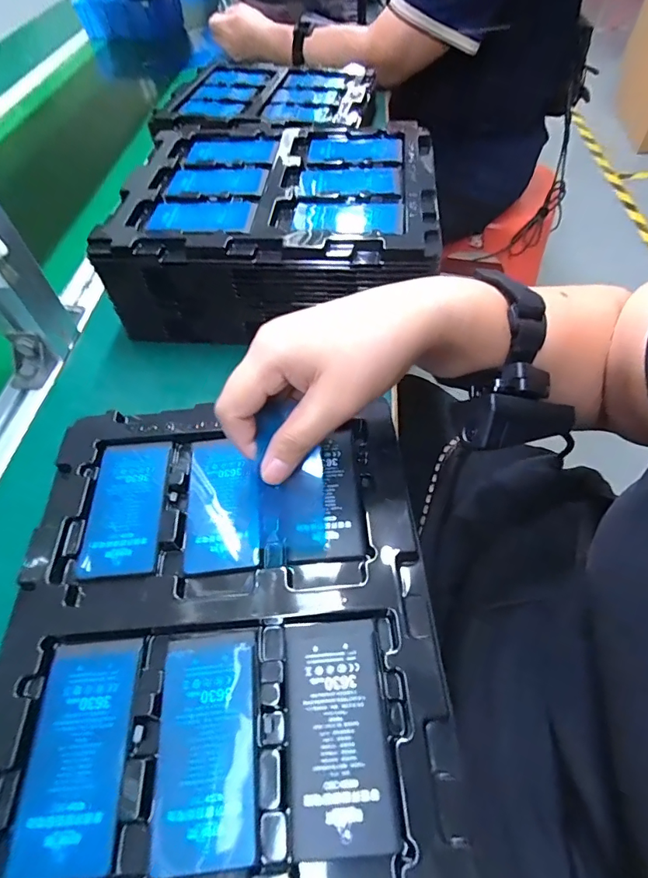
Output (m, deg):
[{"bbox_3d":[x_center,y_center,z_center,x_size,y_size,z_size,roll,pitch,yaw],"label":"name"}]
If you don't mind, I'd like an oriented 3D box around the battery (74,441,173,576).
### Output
[{"bbox_3d":[-0.119,0.039,0.271,0.045,0.004,0.086,-4,55,1],"label":"battery"}]

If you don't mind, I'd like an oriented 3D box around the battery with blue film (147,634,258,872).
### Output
[{"bbox_3d":[-0.052,0.135,0.203,0.042,0.004,0.087,-6,55,0],"label":"battery with blue film"}]

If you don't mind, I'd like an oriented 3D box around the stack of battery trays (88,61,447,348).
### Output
[{"bbox_3d":[-0.041,-0.199,0.427,0.269,0.094,0.210,2,55,5],"label":"stack of battery trays"}]

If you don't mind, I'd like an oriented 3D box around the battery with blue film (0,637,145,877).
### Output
[{"bbox_3d":[-0.110,0.139,0.203,0.044,0.004,0.086,-4,55,1],"label":"battery with blue film"}]

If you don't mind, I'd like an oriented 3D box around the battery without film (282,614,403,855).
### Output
[{"bbox_3d":[0.006,0.128,0.202,0.043,0.004,0.088,-5,55,0],"label":"battery without film"}]

